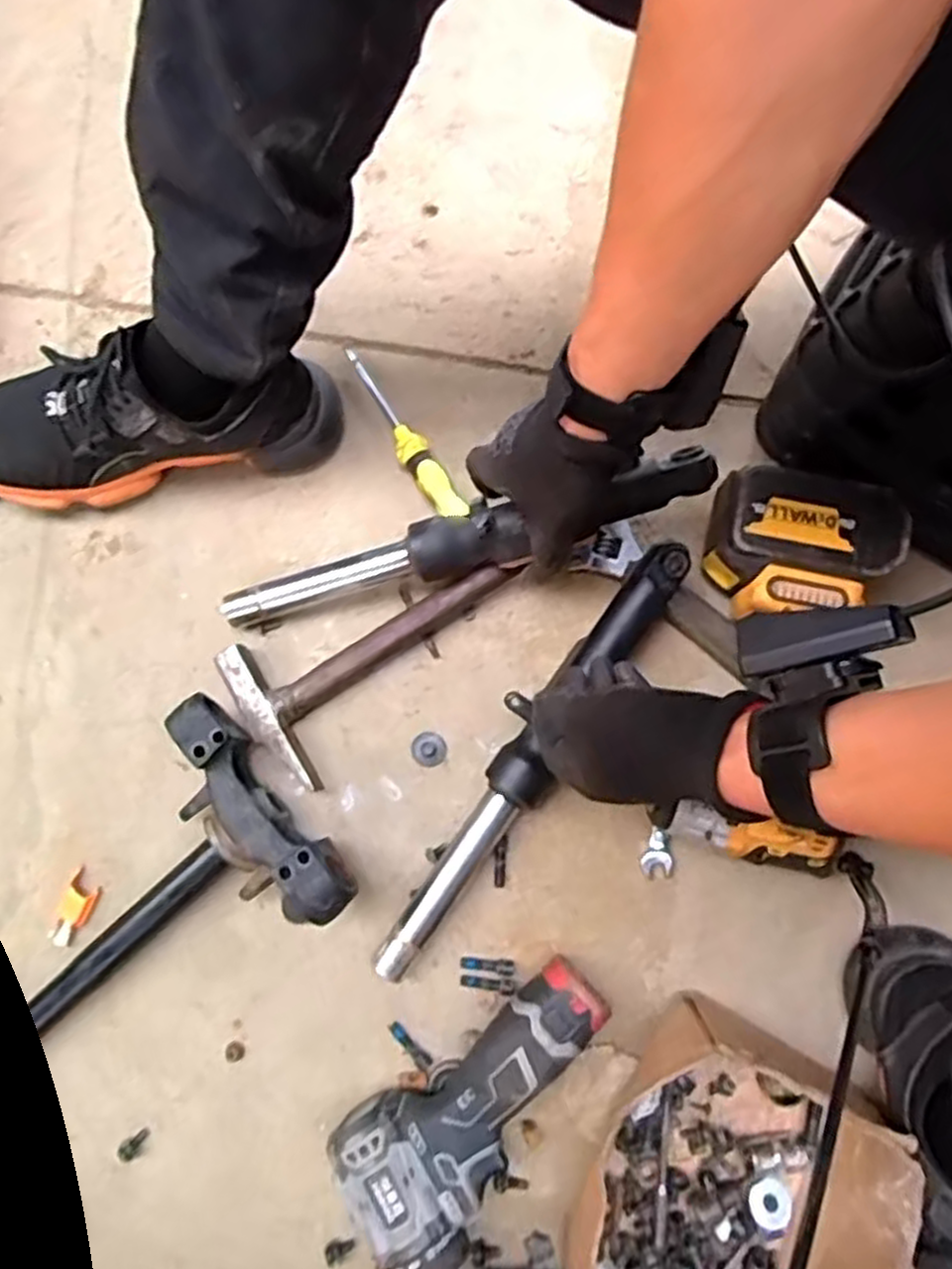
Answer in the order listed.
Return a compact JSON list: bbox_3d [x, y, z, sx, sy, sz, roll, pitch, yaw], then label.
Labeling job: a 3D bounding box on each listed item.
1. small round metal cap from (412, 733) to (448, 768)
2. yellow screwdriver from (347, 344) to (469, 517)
[{"bbox_3d":[-0.035,0.084,0.569,0.025,0.005,0.025,0,80,1],"label":"small round metal cap"},{"bbox_3d":[-0.056,-0.153,0.604,0.024,0.025,0.165,-32,75,-4],"label":"yellow screwdriver"}]

